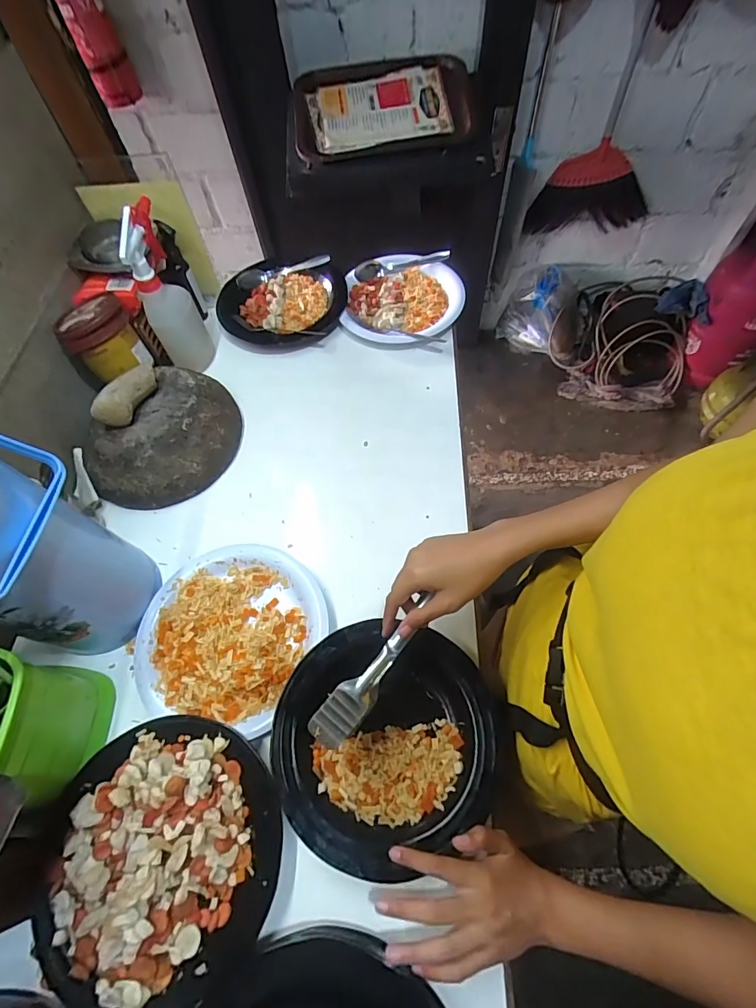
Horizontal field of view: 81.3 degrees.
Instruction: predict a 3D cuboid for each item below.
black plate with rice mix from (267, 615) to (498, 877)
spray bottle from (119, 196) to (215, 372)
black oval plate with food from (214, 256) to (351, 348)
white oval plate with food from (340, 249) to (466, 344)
[{"bbox_3d":[0.004,0.238,0.451,0.218,0.023,0.214,-2,61,3],"label":"black plate with rice mix"},{"bbox_3d":[-0.324,-0.319,0.667,0.071,0.234,0.112,-22,62,-8],"label":"spray bottle"},{"bbox_3d":[-0.169,-0.362,0.784,0.221,0.034,0.210,0,62,4],"label":"black oval plate with food"},{"bbox_3d":[0.044,-0.362,0.770,0.199,0.034,0.213,2,62,5],"label":"white oval plate with food"}]

